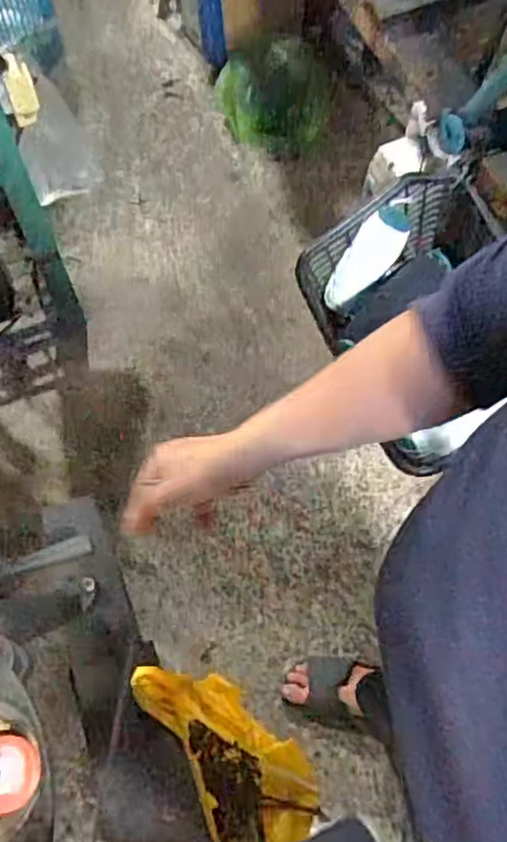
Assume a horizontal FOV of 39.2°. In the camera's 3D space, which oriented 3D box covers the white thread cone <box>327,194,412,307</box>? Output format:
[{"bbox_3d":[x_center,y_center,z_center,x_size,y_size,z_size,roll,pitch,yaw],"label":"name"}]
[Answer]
[{"bbox_3d":[0.149,-0.209,0.915,0.055,0.050,0.161,48,117,18],"label":"white thread cone"}]

